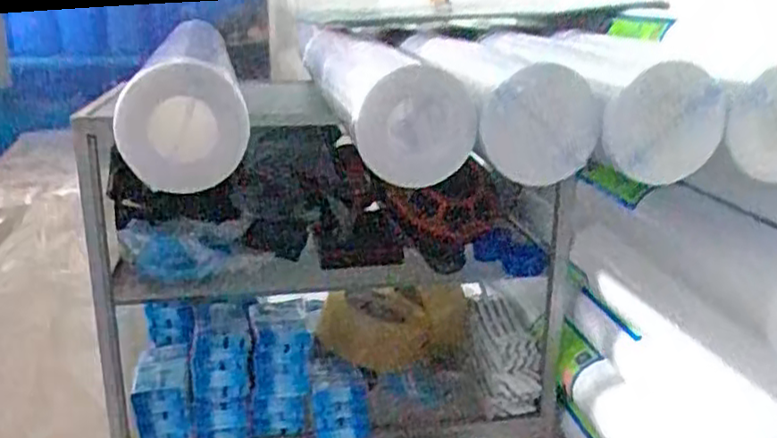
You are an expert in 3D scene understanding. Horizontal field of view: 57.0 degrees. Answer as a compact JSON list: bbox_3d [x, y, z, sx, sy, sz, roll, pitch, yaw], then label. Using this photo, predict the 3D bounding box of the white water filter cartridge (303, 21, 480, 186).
[{"bbox_3d":[-0.016,-0.095,0.488,0.067,0.056,0.340,-2,18,-9],"label":"white water filter cartridge"}]

